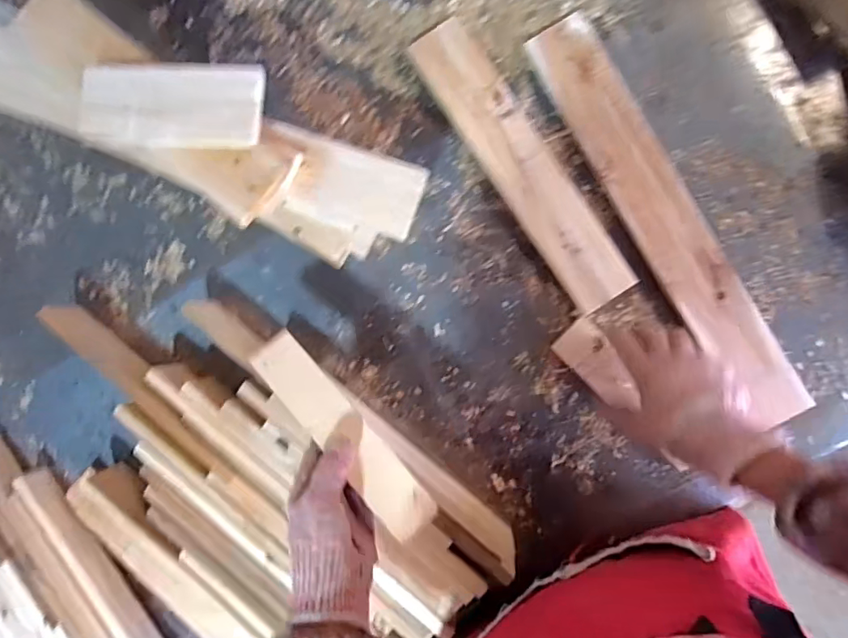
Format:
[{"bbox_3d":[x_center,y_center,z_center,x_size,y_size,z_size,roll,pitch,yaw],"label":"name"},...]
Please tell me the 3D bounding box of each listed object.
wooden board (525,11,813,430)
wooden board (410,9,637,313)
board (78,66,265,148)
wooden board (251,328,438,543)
[{"bbox_3d":[0.265,-0.112,0.559,0.073,0.016,0.481,-30,87,4],"label":"wooden board"},{"bbox_3d":[0.110,-0.175,0.581,0.072,0.019,0.359,-34,86,4],"label":"wooden board"},{"bbox_3d":[-0.231,-0.193,0.465,0.165,0.019,0.073,0,89,5],"label":"board"},{"bbox_3d":[-0.074,0.101,0.466,0.045,0.019,0.217,-38,74,-19],"label":"wooden board"}]

